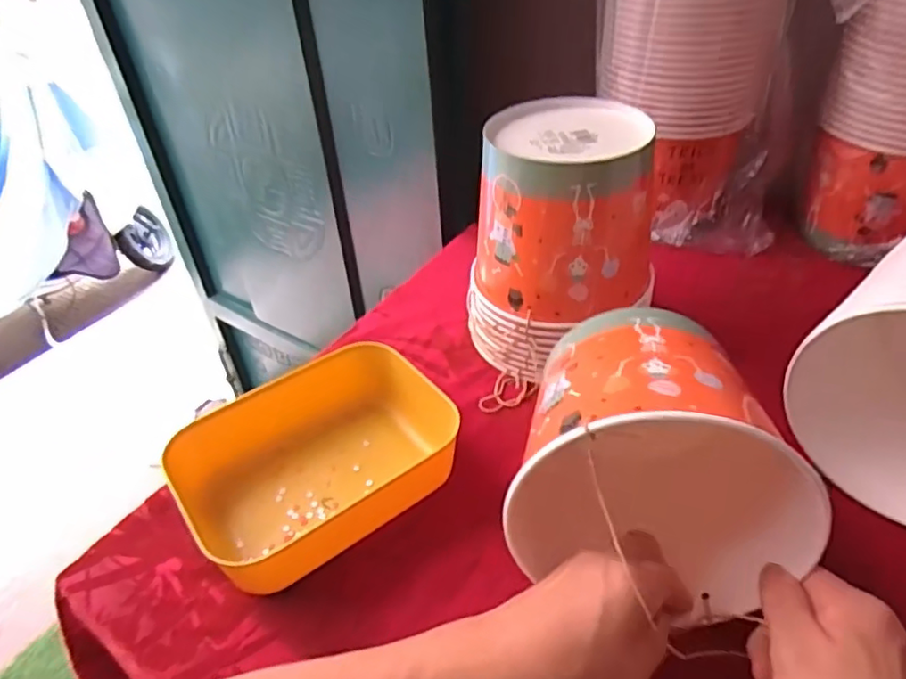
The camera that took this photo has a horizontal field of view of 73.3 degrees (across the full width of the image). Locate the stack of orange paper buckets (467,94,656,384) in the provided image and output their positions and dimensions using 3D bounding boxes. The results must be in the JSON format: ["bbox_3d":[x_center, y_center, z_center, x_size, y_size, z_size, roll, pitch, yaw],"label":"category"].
[{"bbox_3d":[0.090,-0.081,0.518,0.136,0.193,0.127,-21,42,-19],"label":"stack of orange paper buckets"}]

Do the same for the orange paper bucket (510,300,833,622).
[{"bbox_3d":[0.123,0.068,0.373,0.157,0.141,0.136,5,37,11],"label":"orange paper bucket"}]

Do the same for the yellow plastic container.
[{"bbox_3d":[-0.095,0.088,0.454,0.203,0.061,0.152,-26,43,-24],"label":"yellow plastic container"}]

